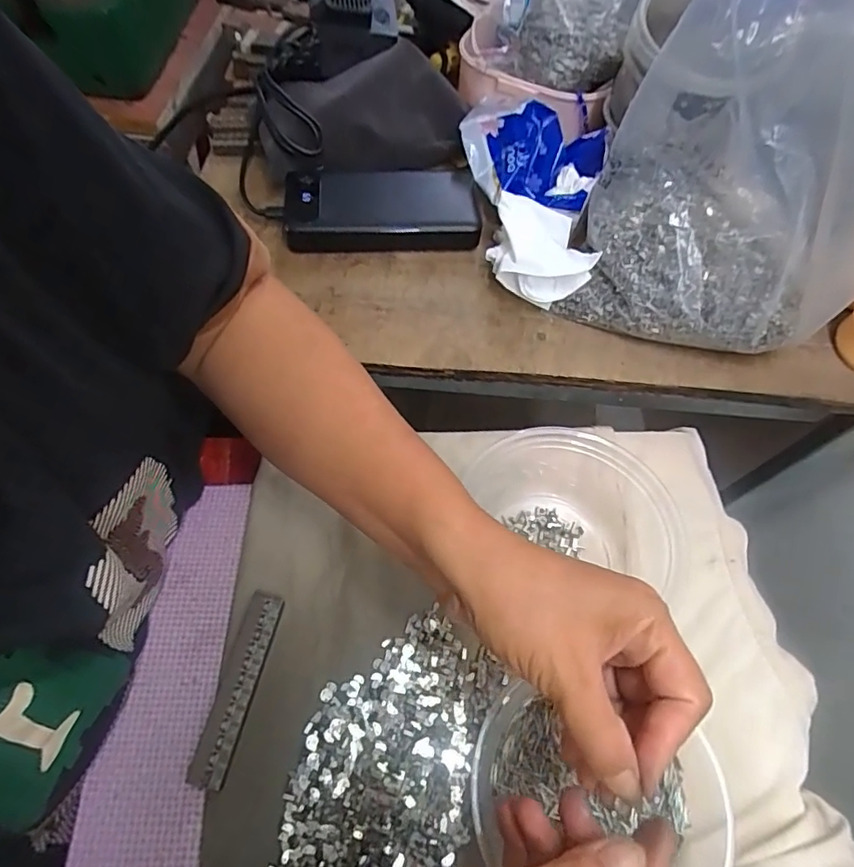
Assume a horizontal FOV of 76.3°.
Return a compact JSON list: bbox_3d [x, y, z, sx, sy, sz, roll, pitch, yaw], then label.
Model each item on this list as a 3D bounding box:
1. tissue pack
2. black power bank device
[{"bbox_3d":[0.077,-0.182,0.431,0.113,0.068,0.158,10,61,1],"label":"tissue pack"},{"bbox_3d":[-0.036,-0.184,0.447,0.152,0.032,0.072,-1,62,-5],"label":"black power bank device"}]

